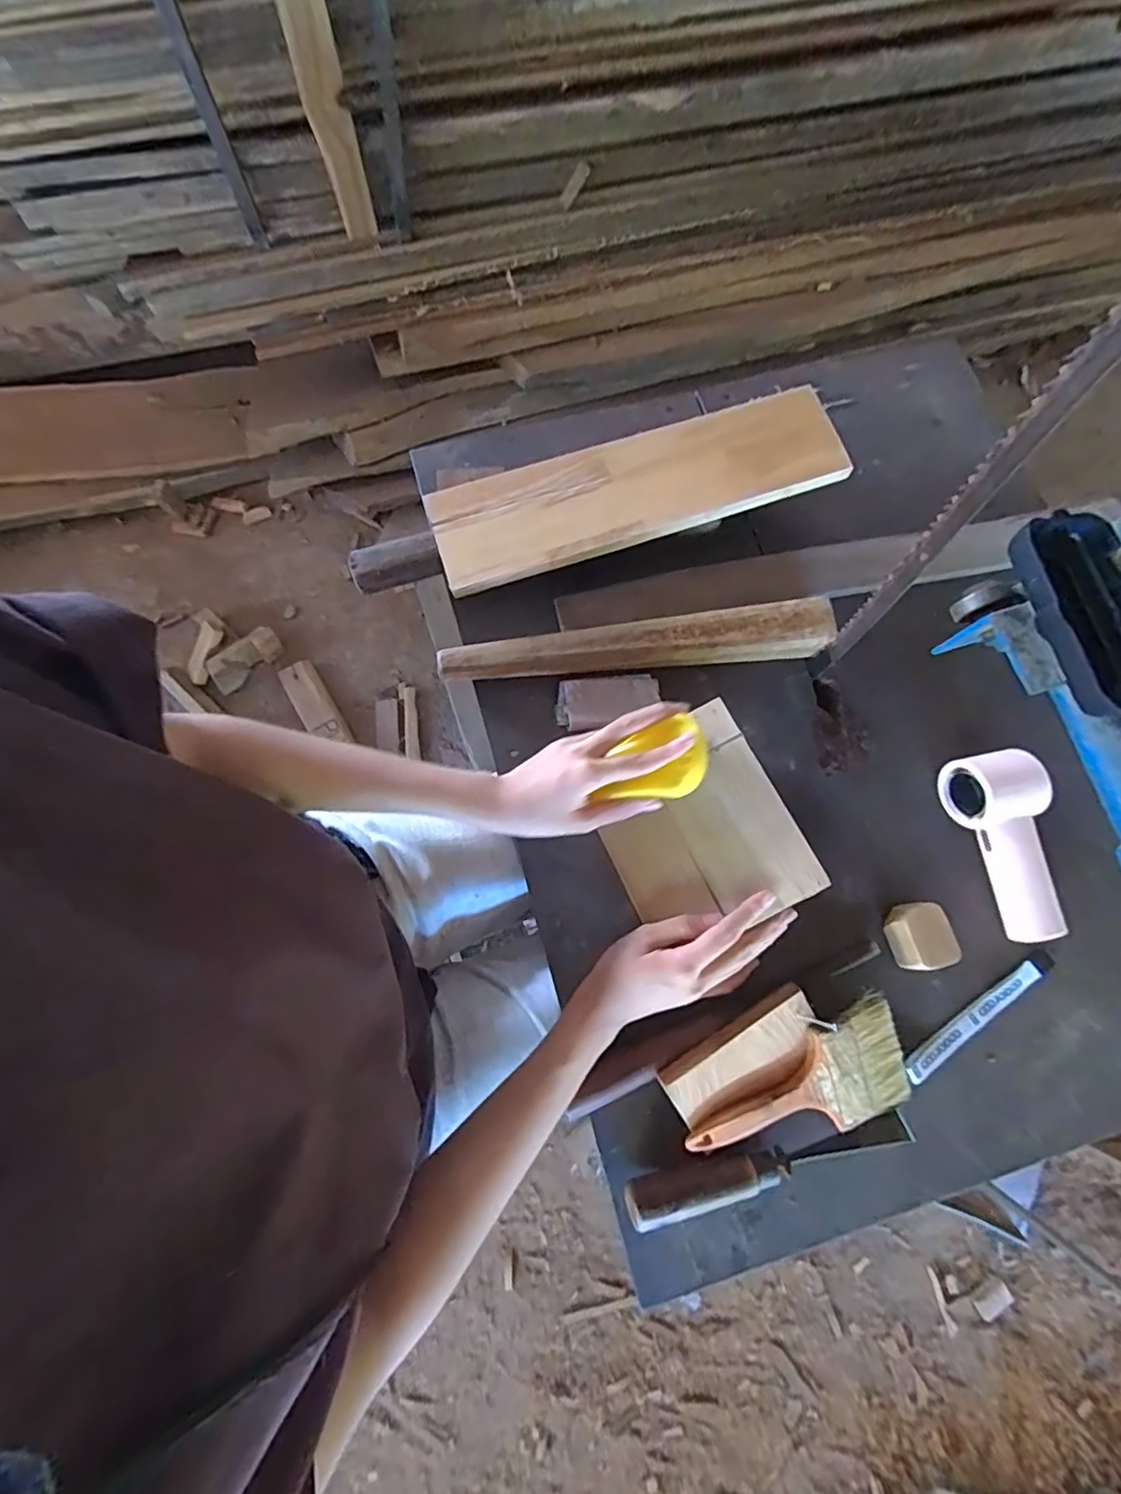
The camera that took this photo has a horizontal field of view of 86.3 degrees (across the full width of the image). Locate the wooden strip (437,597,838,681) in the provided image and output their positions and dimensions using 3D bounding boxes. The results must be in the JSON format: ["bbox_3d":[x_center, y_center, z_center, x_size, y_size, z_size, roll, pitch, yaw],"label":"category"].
[{"bbox_3d":[0.069,-0.092,0.554,0.354,0.031,0.040,-7,76,-4],"label":"wooden strip"}]

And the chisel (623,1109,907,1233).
[{"bbox_3d":[0.164,0.323,0.461,0.228,0.033,0.031,-12,76,-5],"label":"chisel"}]

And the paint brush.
[{"bbox_3d":[0.193,0.280,0.474,0.188,0.031,0.083,-25,78,-8],"label":"paint brush"}]

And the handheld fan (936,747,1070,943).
[{"bbox_3d":[0.399,0.084,0.521,0.065,0.047,0.163,-14,76,-6],"label":"handheld fan"}]

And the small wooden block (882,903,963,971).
[{"bbox_3d":[0.304,0.160,0.507,0.038,0.035,0.051,-13,76,-6],"label":"small wooden block"}]

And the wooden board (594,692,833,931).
[{"bbox_3d":[0.109,0.067,0.486,0.143,0.007,0.163,-29,75,7],"label":"wooden board"}]

